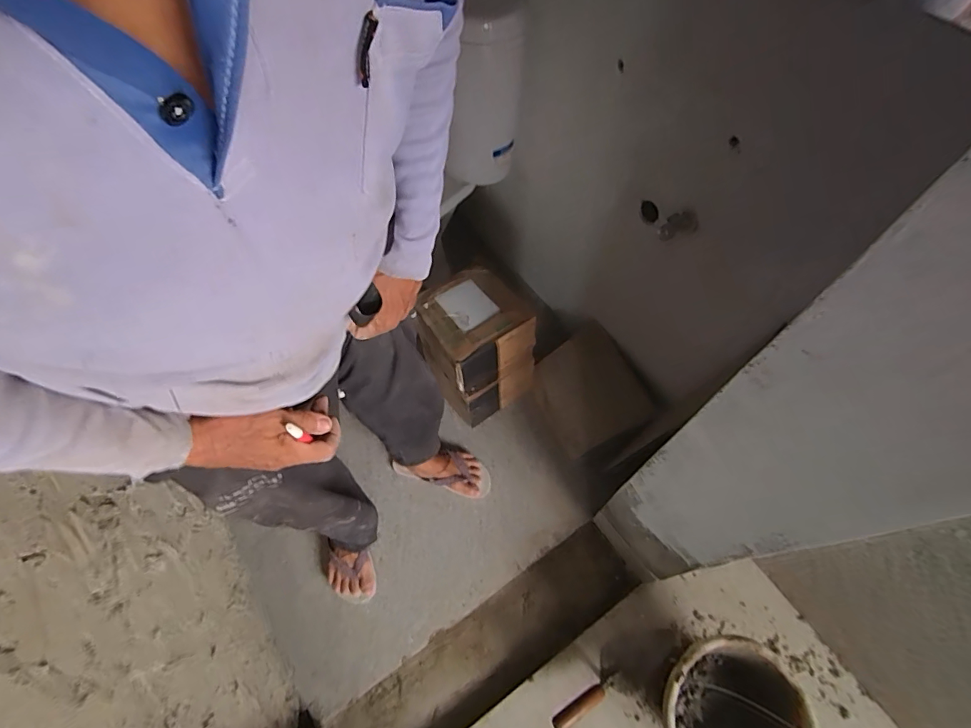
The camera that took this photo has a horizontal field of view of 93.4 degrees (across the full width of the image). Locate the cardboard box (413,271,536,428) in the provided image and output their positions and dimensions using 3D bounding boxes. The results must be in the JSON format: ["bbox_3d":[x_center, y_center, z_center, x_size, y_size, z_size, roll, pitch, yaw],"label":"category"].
[{"bbox_3d":[-0.023,-0.022,1.163,0.219,0.363,0.218,-34,66,-16],"label":"cardboard box"}]

